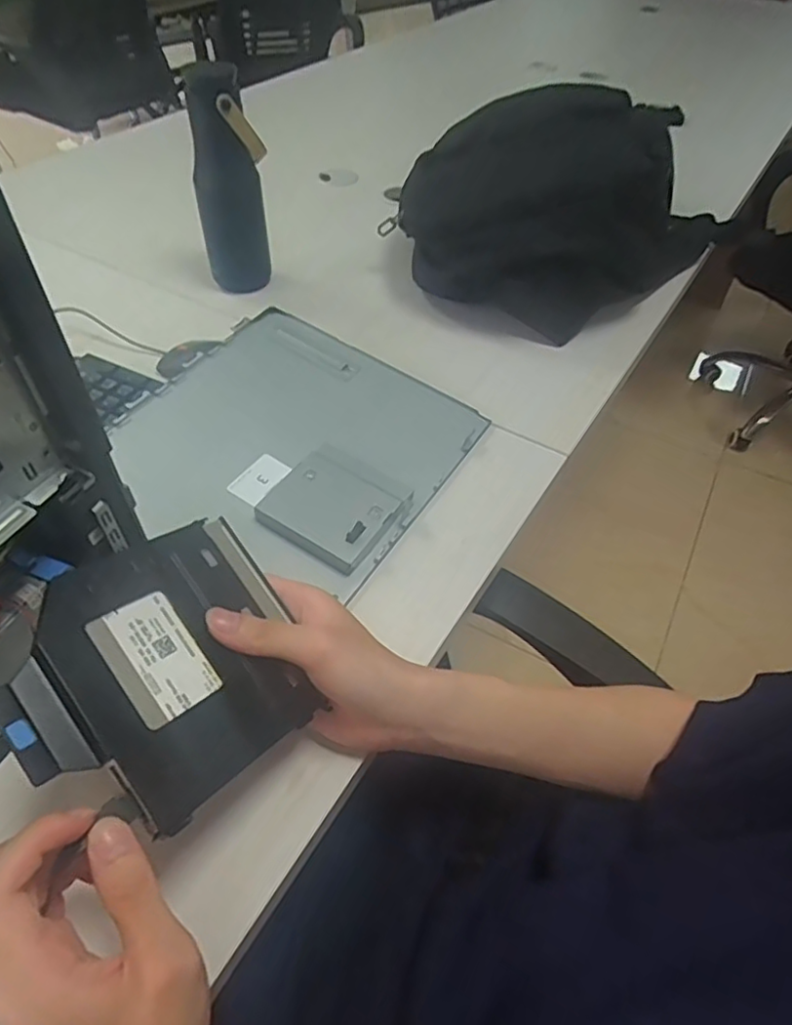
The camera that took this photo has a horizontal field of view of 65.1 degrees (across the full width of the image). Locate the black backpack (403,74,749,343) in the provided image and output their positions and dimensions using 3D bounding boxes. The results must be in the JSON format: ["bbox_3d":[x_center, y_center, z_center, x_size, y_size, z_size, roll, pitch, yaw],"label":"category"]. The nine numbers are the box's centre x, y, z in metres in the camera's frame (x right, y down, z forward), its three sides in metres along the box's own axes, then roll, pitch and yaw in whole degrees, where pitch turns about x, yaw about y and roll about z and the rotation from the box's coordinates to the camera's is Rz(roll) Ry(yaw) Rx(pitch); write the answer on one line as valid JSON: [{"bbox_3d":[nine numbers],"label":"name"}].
[{"bbox_3d":[0.204,-0.376,0.729,0.345,0.157,0.326,20,51,16],"label":"black backpack"}]

